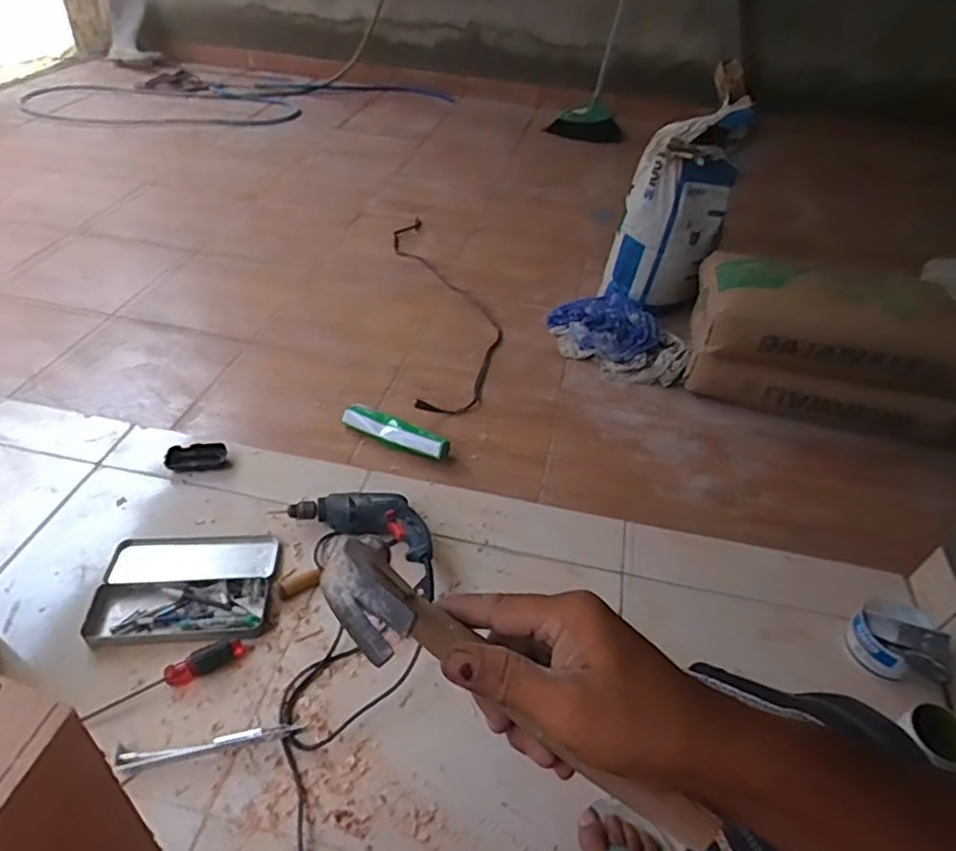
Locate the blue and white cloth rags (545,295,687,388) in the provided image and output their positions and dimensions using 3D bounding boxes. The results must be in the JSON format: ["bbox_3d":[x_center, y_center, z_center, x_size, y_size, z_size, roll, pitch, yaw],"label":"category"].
[{"bbox_3d":[0.351,-0.234,1.658,0.360,0.107,0.265,14,41,9],"label":"blue and white cloth rags"}]

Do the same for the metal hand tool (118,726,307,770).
[{"bbox_3d":[-0.353,0.420,0.851,0.226,0.016,0.027,-7,42,-15],"label":"metal hand tool"}]

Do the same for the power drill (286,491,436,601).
[{"bbox_3d":[-0.167,0.174,1.097,0.309,0.067,0.140,26,45,22],"label":"power drill"}]

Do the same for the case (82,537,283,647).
[{"bbox_3d":[-0.461,0.254,1.018,0.263,0.021,0.195,2,41,-6],"label":"case"}]

